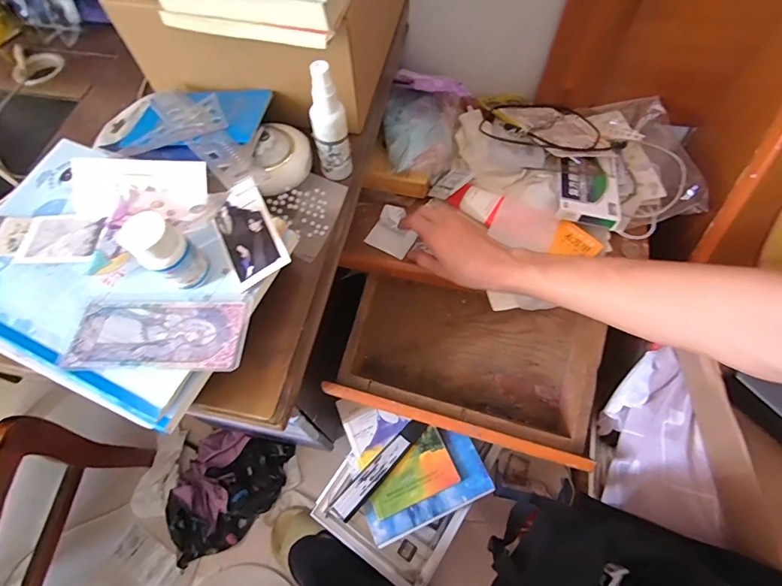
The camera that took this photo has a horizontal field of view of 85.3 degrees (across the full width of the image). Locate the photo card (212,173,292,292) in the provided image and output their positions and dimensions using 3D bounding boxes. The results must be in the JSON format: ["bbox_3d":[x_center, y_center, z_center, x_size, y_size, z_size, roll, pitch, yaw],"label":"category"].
[{"bbox_3d":[-0.117,-0.049,0.341,0.046,0.010,0.085,-31,69,5],"label":"photo card"}]

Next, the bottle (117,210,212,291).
[{"bbox_3d":[-0.162,-0.028,0.311,0.031,0.064,0.035,35,69,18],"label":"bottle"}]

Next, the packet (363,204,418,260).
[{"bbox_3d":[0.006,-0.086,0.580,0.061,0.014,0.068,27,66,14],"label":"packet"}]

